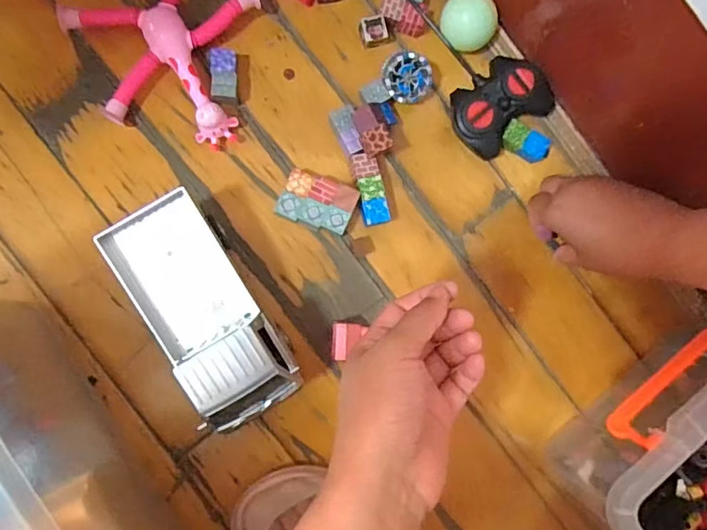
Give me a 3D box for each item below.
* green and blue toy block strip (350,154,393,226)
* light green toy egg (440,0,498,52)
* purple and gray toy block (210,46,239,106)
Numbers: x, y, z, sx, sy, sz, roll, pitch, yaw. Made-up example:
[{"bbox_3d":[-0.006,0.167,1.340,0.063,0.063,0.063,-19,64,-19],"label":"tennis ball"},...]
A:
[{"bbox_3d":[0.014,-0.065,0.484,0.022,0.025,0.060,-15,88,-7],"label":"green and blue toy block strip"},{"bbox_3d":[0.101,-0.214,0.494,0.048,0.038,0.047,0,86,-6],"label":"light green toy egg"},{"bbox_3d":[-0.111,-0.163,0.480,0.022,0.027,0.046,-3,86,-6],"label":"purple and gray toy block"}]

